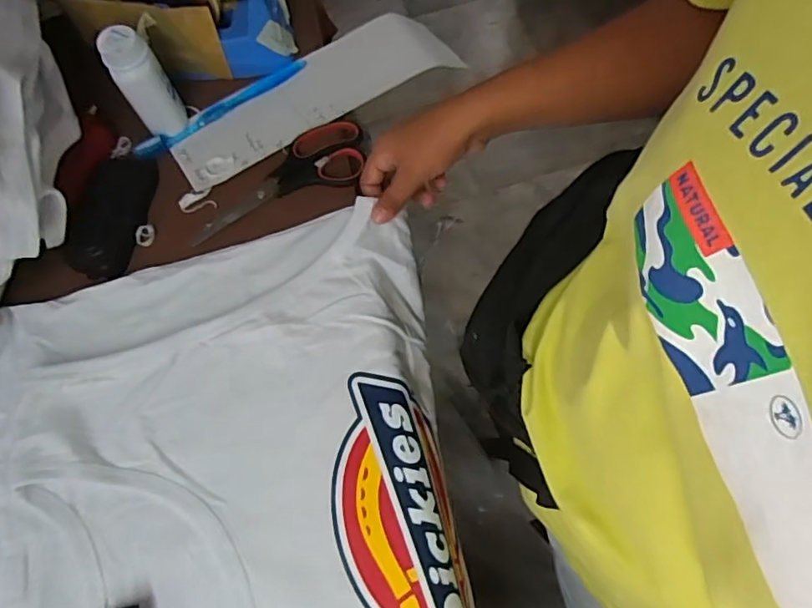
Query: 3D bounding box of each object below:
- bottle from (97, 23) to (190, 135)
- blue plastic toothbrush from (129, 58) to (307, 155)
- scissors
[{"bbox_3d":[-0.224,-0.188,0.487,0.038,0.100,0.030,-33,74,-9],"label":"bottle"},{"bbox_3d":[-0.174,-0.189,0.531,0.178,0.016,0.017,-37,74,-10],"label":"blue plastic toothbrush"},{"bbox_3d":[-0.115,-0.113,0.508,0.170,0.007,0.067,-27,73,-7],"label":"scissors"}]

